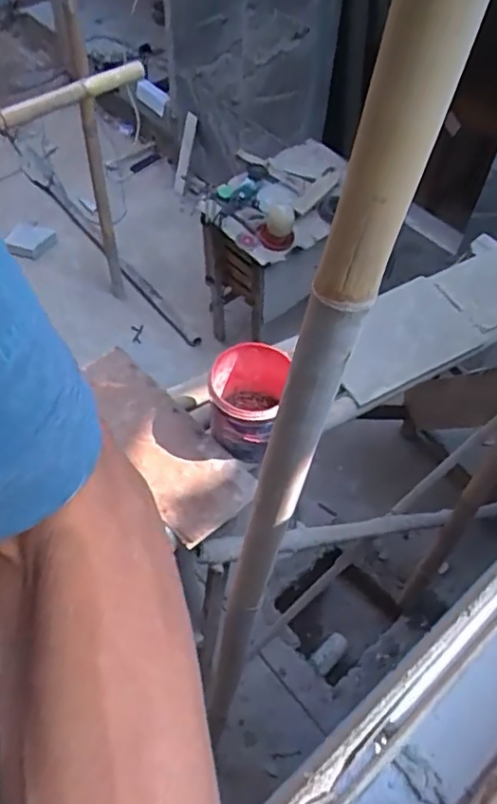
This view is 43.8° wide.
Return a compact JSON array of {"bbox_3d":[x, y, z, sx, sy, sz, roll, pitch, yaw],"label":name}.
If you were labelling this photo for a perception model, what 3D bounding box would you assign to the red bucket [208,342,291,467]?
[{"bbox_3d":[-0.003,0.004,1.328,0.167,0.169,0.190,12,54,7],"label":"red bucket"}]

